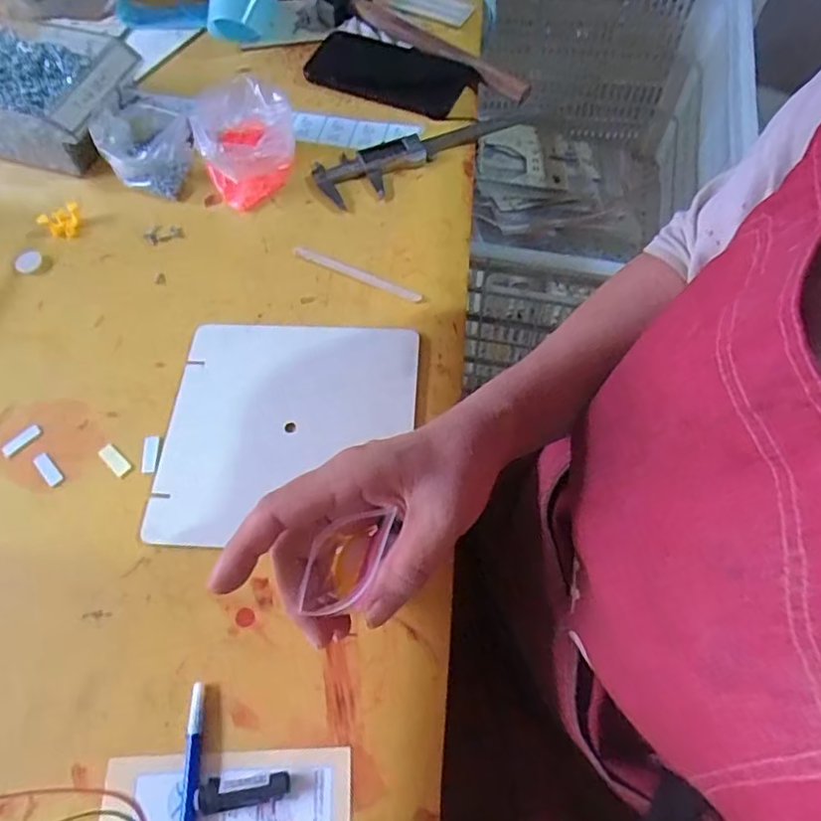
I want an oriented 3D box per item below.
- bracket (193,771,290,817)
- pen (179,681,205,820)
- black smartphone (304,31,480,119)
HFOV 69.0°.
[{"bbox_3d":[-0.094,0.211,0.332,0.051,0.007,0.017,-9,62,-3],"label":"bracket"},{"bbox_3d":[-0.122,0.198,0.336,0.012,0.008,0.081,-5,62,0],"label":"pen"},{"bbox_3d":[-0.026,-0.352,0.619,0.167,0.009,0.094,18,64,12],"label":"black smartphone"}]

